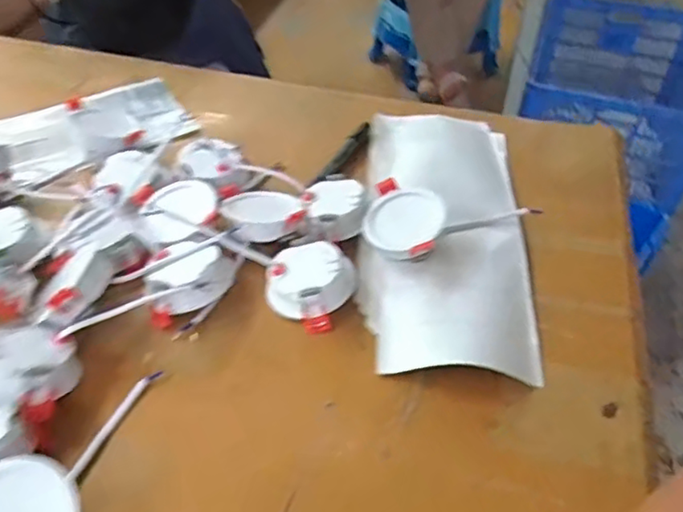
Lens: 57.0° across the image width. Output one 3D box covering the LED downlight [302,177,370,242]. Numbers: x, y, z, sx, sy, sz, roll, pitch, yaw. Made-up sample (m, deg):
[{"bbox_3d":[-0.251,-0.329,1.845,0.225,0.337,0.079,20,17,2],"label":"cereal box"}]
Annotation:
[{"bbox_3d":[-0.005,-0.042,0.572,0.060,0.028,0.062,-7,44,12],"label":"LED downlight"}]

